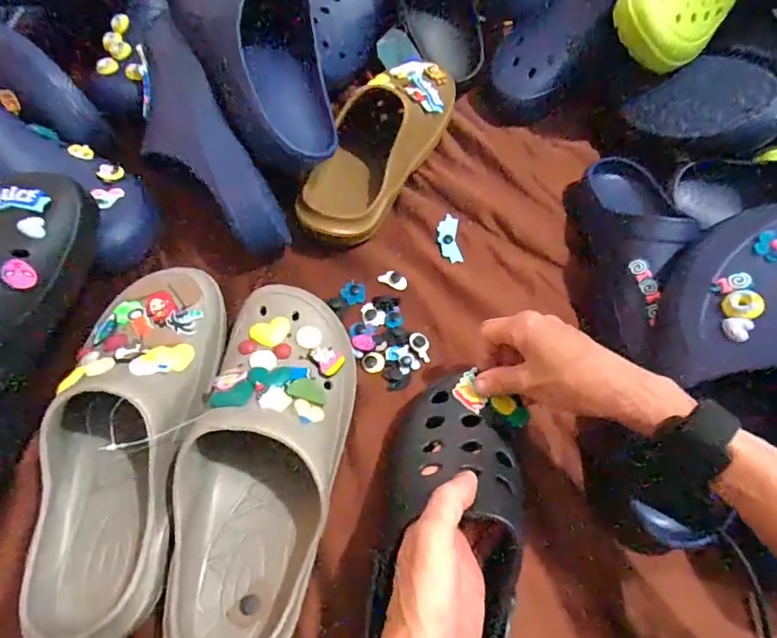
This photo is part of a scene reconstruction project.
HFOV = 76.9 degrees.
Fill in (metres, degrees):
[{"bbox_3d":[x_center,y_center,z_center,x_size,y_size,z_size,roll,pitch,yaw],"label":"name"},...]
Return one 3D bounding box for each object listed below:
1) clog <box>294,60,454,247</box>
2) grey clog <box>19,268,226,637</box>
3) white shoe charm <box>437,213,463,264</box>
[{"bbox_3d":[-0.015,-0.200,0.552,0.114,0.085,0.274,21,59,10],"label":"clog"},{"bbox_3d":[-0.199,0.079,0.368,0.110,0.095,0.283,8,70,2],"label":"grey clog"},{"bbox_3d":[0.068,-0.090,0.545,0.025,0.004,0.063,0,58,-3],"label":"white shoe charm"}]

